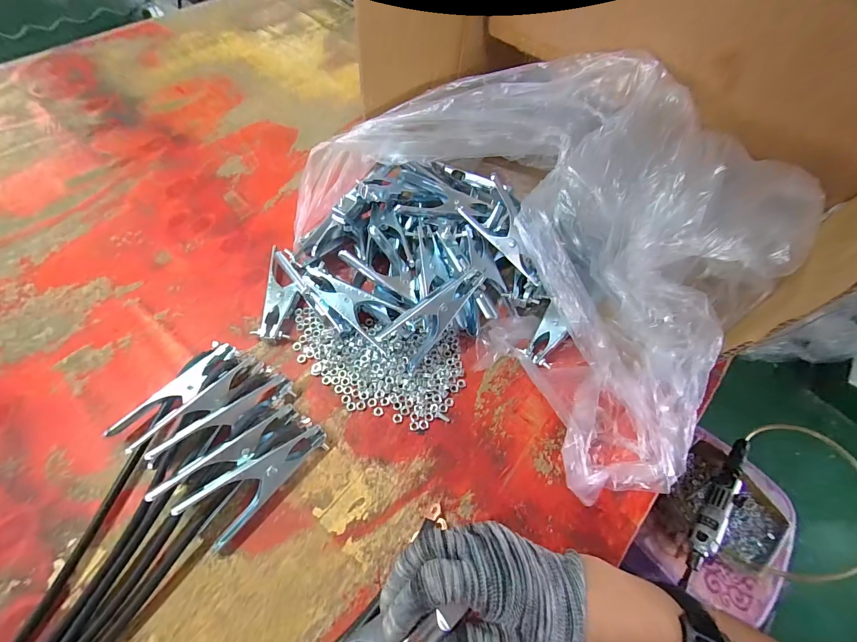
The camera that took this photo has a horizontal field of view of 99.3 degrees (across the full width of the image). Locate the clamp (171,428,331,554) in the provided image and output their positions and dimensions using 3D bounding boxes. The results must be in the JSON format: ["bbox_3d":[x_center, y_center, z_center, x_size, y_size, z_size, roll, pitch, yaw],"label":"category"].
[{"bbox_3d":[-0.161,0.151,0.355,0.132,0.042,0.043,-38,70,-21],"label":"clamp"}]

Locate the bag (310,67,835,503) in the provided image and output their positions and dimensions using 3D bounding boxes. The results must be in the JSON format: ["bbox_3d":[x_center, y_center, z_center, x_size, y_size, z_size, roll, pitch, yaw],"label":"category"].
[{"bbox_3d":[0.120,-0.093,0.401,0.299,0.226,0.493,-35,69,-20],"label":"bag"}]

